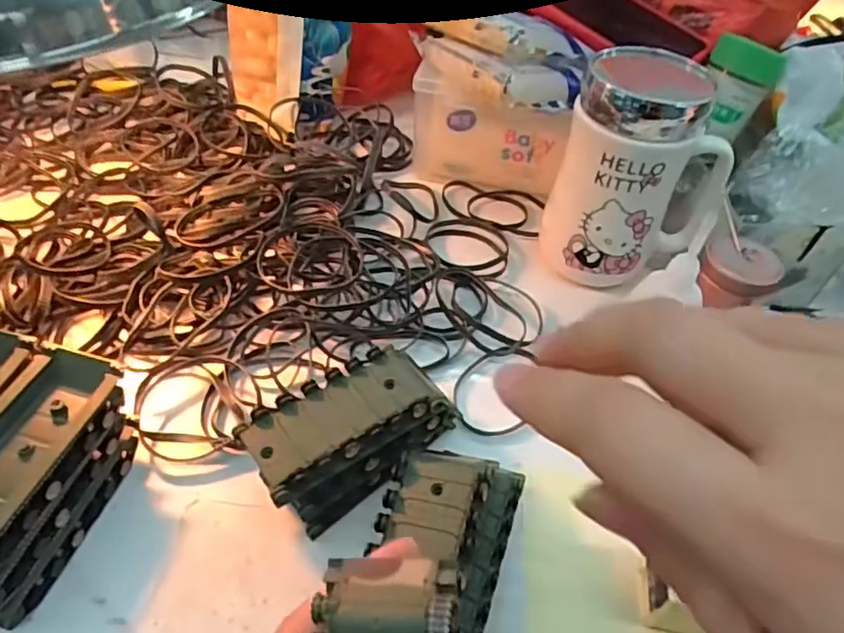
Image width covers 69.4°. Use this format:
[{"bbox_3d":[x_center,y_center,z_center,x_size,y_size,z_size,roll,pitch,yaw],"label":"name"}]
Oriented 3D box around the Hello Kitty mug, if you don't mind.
[{"bbox_3d":[0.135,-0.084,0.389,0.095,0.142,0.071,31,50,22],"label":"Hello Kitty mug"}]

